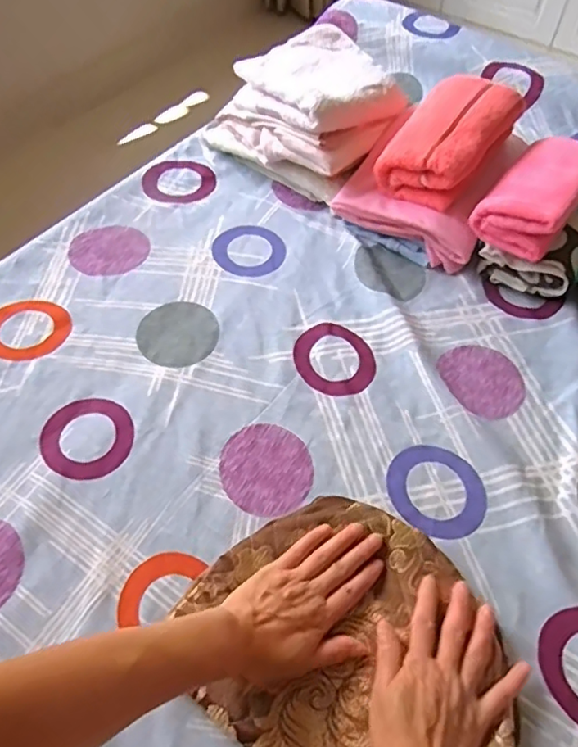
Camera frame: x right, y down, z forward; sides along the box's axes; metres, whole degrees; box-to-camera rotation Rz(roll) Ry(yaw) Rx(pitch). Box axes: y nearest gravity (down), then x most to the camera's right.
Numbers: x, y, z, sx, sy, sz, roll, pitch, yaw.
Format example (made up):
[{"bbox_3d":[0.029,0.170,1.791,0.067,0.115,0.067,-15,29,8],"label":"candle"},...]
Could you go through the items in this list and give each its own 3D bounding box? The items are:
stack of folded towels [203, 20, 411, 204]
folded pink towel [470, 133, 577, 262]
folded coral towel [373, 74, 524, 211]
[{"bbox_3d":[0.024,-0.367,0.806,0.232,0.132,0.193,36,63,22],"label":"stack of folded towels"},{"bbox_3d":[0.297,-0.219,0.679,0.095,0.057,0.176,34,62,21],"label":"folded pink towel"},{"bbox_3d":[0.198,-0.288,0.722,0.114,0.088,0.166,32,61,20],"label":"folded coral towel"}]

